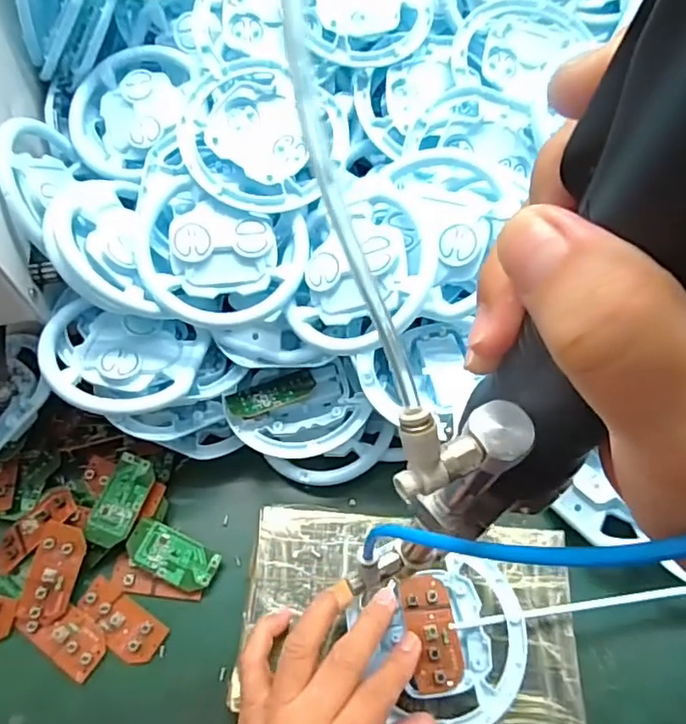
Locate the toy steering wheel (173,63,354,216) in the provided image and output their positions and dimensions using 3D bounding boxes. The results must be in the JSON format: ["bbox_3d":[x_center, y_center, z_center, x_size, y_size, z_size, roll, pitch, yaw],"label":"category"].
[{"bbox_3d":[-0.051,-0.146,0.374,0.102,0.023,0.102,1,80,-8],"label":"toy steering wheel"}]

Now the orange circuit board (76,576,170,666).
[{"bbox_3d":[-0.143,0.166,0.368,0.060,0.005,0.029,32,67,15],"label":"orange circuit board"}]

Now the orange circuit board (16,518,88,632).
[{"bbox_3d":[-0.188,0.137,0.371,0.030,0.009,0.063,11,78,6],"label":"orange circuit board"}]

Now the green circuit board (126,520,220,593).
[{"bbox_3d":[-0.114,0.129,0.382,0.061,0.004,0.030,27,68,4],"label":"green circuit board"}]

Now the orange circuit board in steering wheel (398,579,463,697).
[{"bbox_3d":[0.052,0.157,0.334,0.030,0.010,0.060,-8,62,-4],"label":"orange circuit board in steering wheel"}]

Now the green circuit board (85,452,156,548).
[{"bbox_3d":[-0.151,0.092,0.388,0.031,0.006,0.059,21,64,10],"label":"green circuit board"}]

